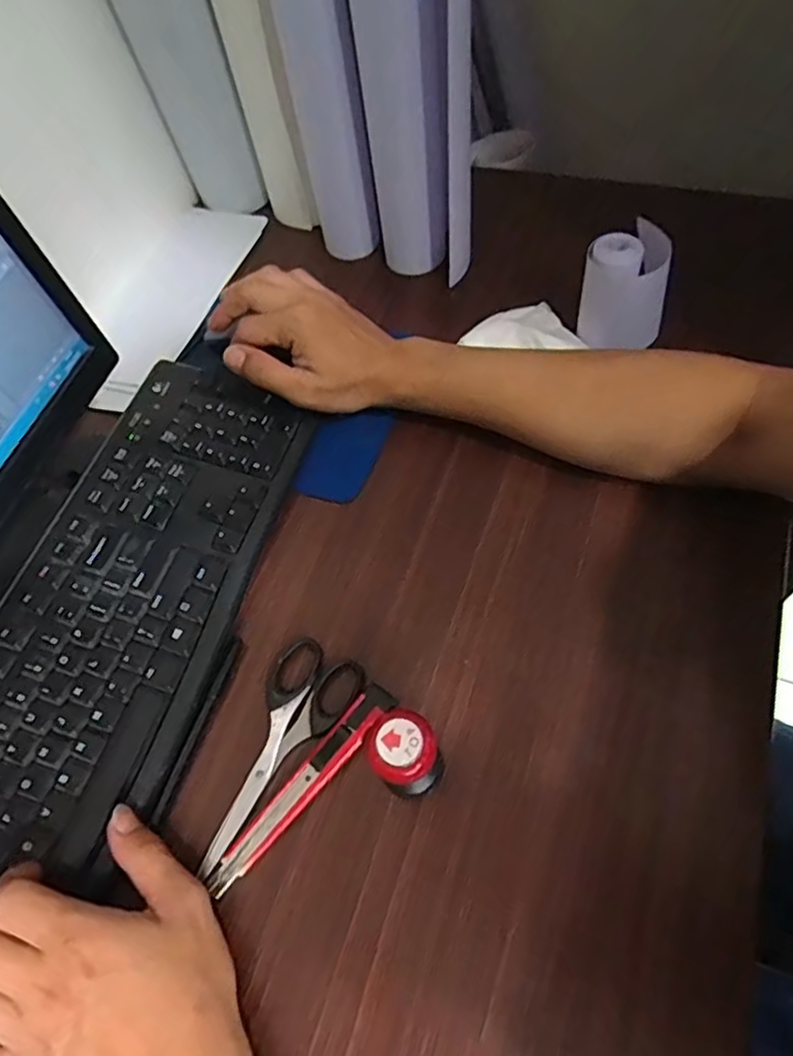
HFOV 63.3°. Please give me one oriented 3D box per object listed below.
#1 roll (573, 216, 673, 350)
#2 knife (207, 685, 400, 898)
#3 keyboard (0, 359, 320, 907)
[{"bbox_3d":[0.175,-0.186,0.497,0.074,0.083,0.047,3,63,1],"label":"roll"},{"bbox_3d":[-0.054,0.150,0.378,0.020,0.011,0.141,39,69,18],"label":"knife"},{"bbox_3d":[-0.189,0.072,0.424,0.163,0.019,0.424,19,65,10],"label":"keyboard"}]

